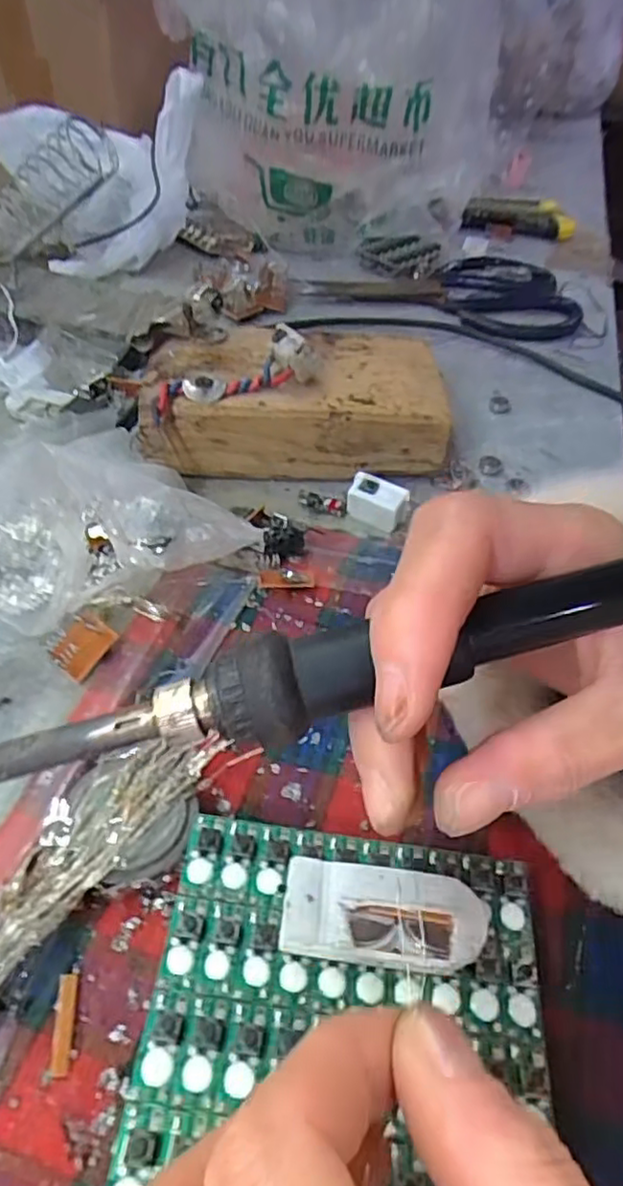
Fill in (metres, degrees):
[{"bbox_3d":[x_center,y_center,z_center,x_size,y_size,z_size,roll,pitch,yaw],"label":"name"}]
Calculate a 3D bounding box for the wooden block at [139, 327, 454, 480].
[{"bbox_3d":[-0.009,-0.095,0.333,0.147,0.042,0.086,-5,48,-9],"label":"wooden block"}]

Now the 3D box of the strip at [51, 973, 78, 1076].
[{"bbox_3d":[-0.061,0.107,0.165,0.004,0.004,0.021,-3,48,-8],"label":"strip"}]

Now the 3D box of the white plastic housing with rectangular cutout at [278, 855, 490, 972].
[{"bbox_3d":[0.018,0.081,0.168,0.050,0.007,0.025,7,46,0],"label":"white plastic housing with rectangular cutout"}]

